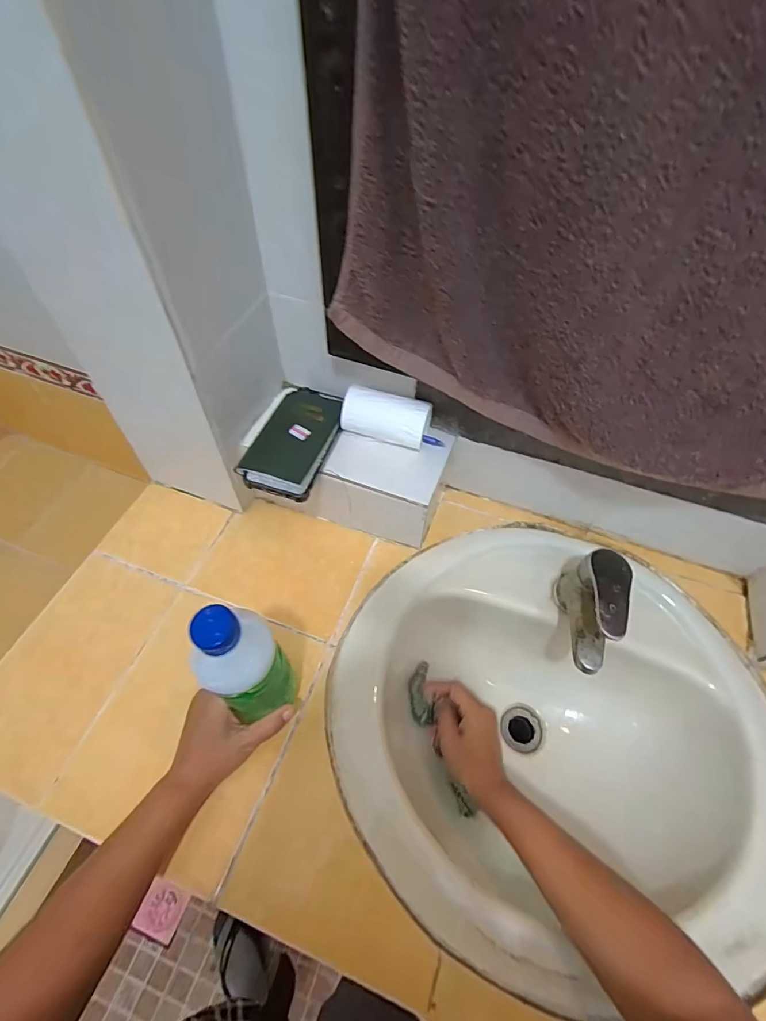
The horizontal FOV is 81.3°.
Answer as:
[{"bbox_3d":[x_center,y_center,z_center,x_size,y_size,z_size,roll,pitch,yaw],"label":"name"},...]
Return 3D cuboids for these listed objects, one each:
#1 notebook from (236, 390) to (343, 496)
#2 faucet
[{"bbox_3d":[-0.108,-0.090,0.542,0.091,0.015,0.153,16,56,9],"label":"notebook"},{"bbox_3d":[0.228,0.117,0.509,0.058,0.100,0.125,22,59,12],"label":"faucet"}]

